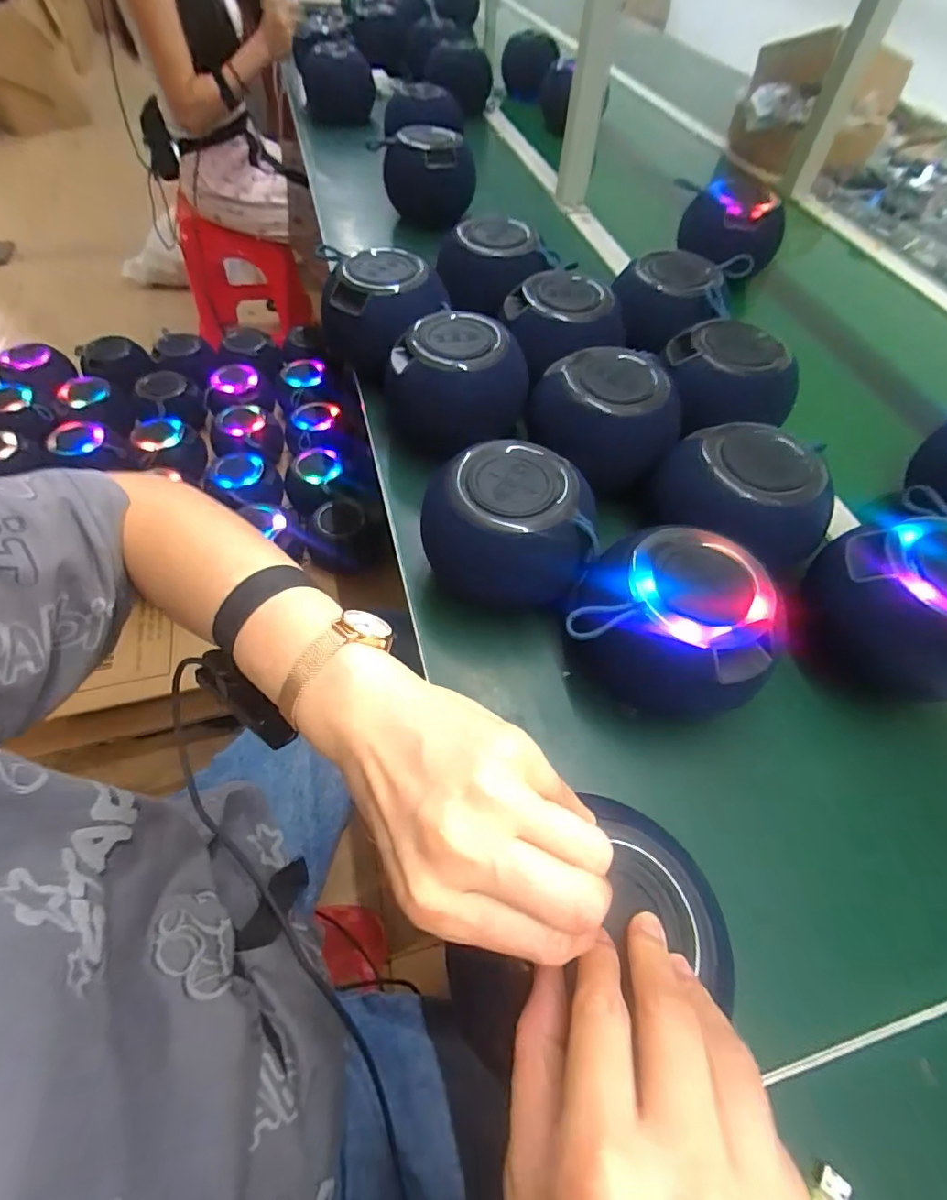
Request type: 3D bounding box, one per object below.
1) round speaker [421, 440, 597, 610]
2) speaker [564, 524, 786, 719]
[{"bbox_3d":[0.029,-0.055,0.402,0.120,0.084,0.102,5,56,0],"label":"round speaker"},{"bbox_3d":[0.132,0.028,0.367,0.131,0.103,0.120,2,56,-3],"label":"speaker"}]

